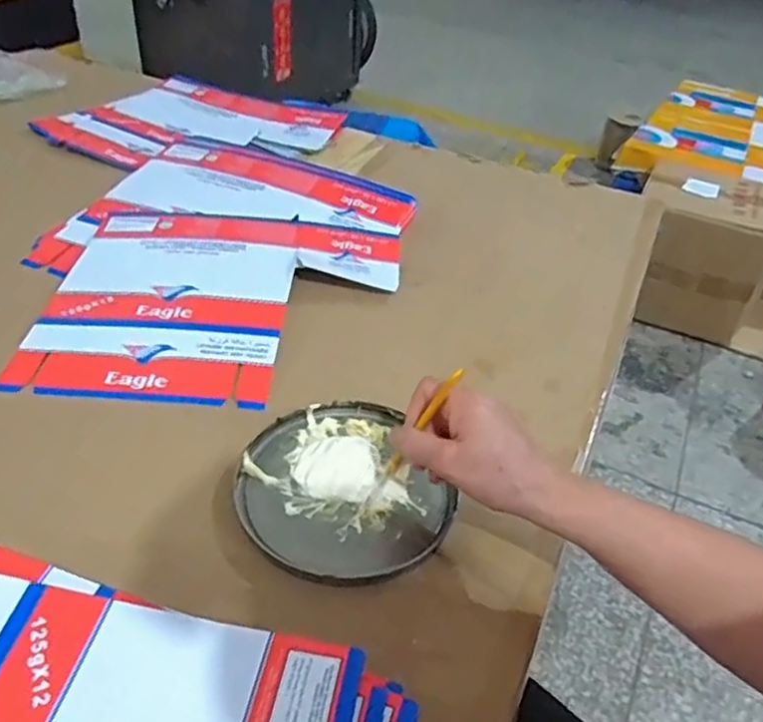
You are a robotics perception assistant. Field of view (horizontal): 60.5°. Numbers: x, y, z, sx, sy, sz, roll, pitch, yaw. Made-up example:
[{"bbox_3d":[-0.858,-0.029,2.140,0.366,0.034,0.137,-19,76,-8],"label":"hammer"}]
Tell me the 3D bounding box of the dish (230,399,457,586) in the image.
[{"bbox_3d":[-0.034,0.095,0.503,0.145,0.011,0.163,-16,44,-25],"label":"dish"}]

